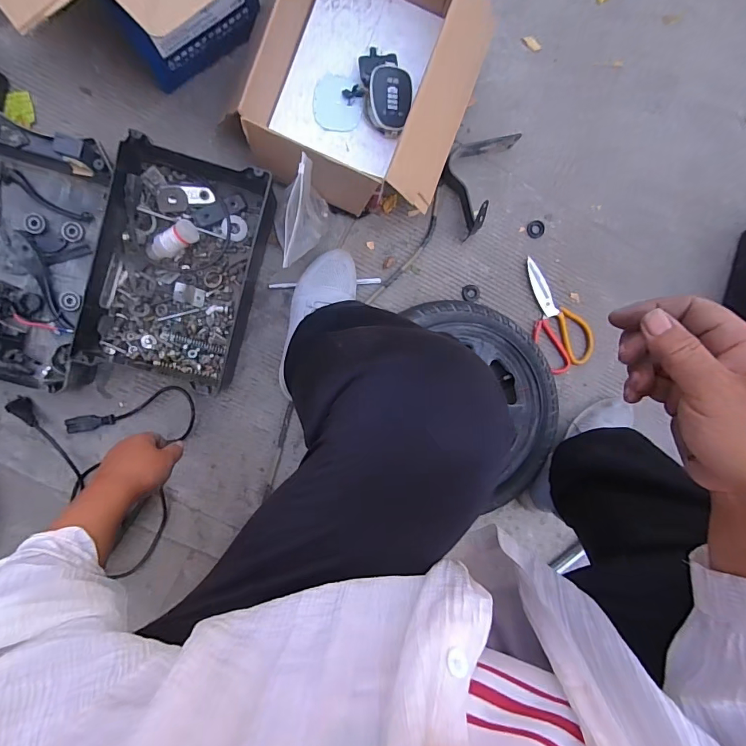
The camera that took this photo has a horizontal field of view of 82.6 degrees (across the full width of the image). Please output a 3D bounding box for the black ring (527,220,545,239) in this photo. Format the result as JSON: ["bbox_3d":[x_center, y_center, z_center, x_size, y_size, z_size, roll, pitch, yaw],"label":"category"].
[{"bbox_3d":[0.278,-0.245,0.724,0.031,0.004,0.029,0,93,-5],"label":"black ring"}]

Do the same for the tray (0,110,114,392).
[{"bbox_3d":[-0.502,-0.165,0.614,0.219,0.104,0.351,11,93,-6],"label":"tray"}]

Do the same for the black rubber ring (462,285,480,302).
[{"bbox_3d":[0.167,-0.136,0.722,0.029,0.006,0.029,-14,95,-4],"label":"black rubber ring"}]

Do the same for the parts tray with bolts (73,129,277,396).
[{"bbox_3d":[-0.289,-0.158,0.645,0.215,0.077,0.339,13,93,-6],"label":"parts tray with bolts"}]

